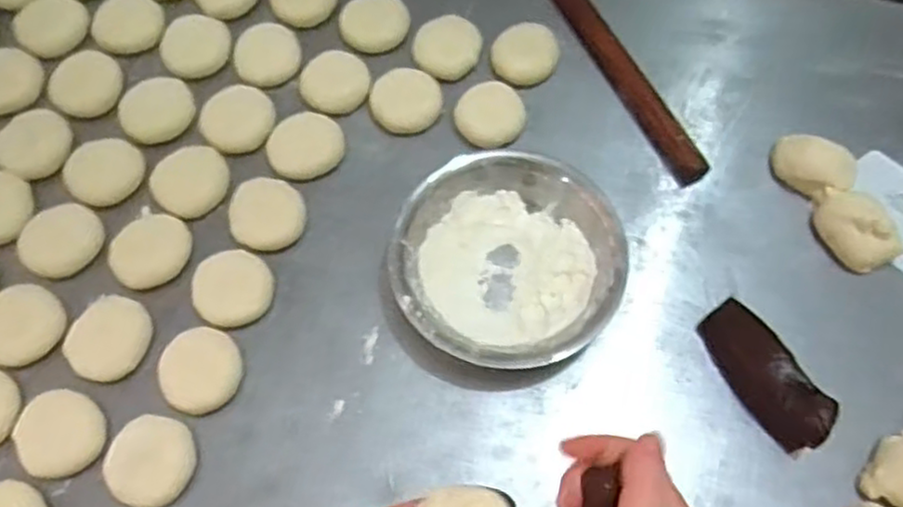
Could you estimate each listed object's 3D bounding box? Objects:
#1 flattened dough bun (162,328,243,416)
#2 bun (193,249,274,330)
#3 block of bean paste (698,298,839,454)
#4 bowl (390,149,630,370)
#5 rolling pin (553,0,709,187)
[{"bbox_3d":[-0.205,0.095,0.594,0.060,0.019,0.069,-22,68,-10],"label":"flattened dough bun"},{"bbox_3d":[-0.187,0.031,0.623,0.062,0.023,0.064,0,66,0],"label":"bun"},{"bbox_3d":[0.255,0.097,0.591,0.053,0.041,0.133,-22,55,-10],"label":"block of bean paste"},{"bbox_3d":[0.045,0.008,0.616,0.187,0.063,0.180,0,66,0],"label":"bowl"},{"bbox_3d":[0.168,-0.180,0.718,0.032,0.031,0.265,-23,68,-10],"label":"rolling pin"}]

